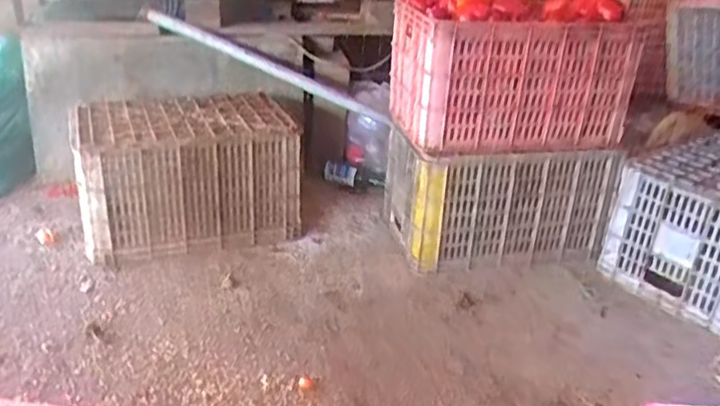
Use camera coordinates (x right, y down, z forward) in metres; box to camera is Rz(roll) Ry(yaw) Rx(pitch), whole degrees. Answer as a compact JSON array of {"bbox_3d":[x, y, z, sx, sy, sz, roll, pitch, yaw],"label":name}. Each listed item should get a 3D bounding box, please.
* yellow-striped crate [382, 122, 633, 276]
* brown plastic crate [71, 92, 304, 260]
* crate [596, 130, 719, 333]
[{"bbox_3d":[0.336,-0.023,1.663,0.506,0.310,0.330,-7,28,-21],"label":"yellow-striped crate"},{"bbox_3d":[-0.430,-0.076,1.596,0.495,0.314,0.310,-7,28,-22],"label":"brown plastic crate"},{"bbox_3d":[0.964,0.036,1.676,0.678,0.309,0.387,-17,33,-37],"label":"crate"}]

